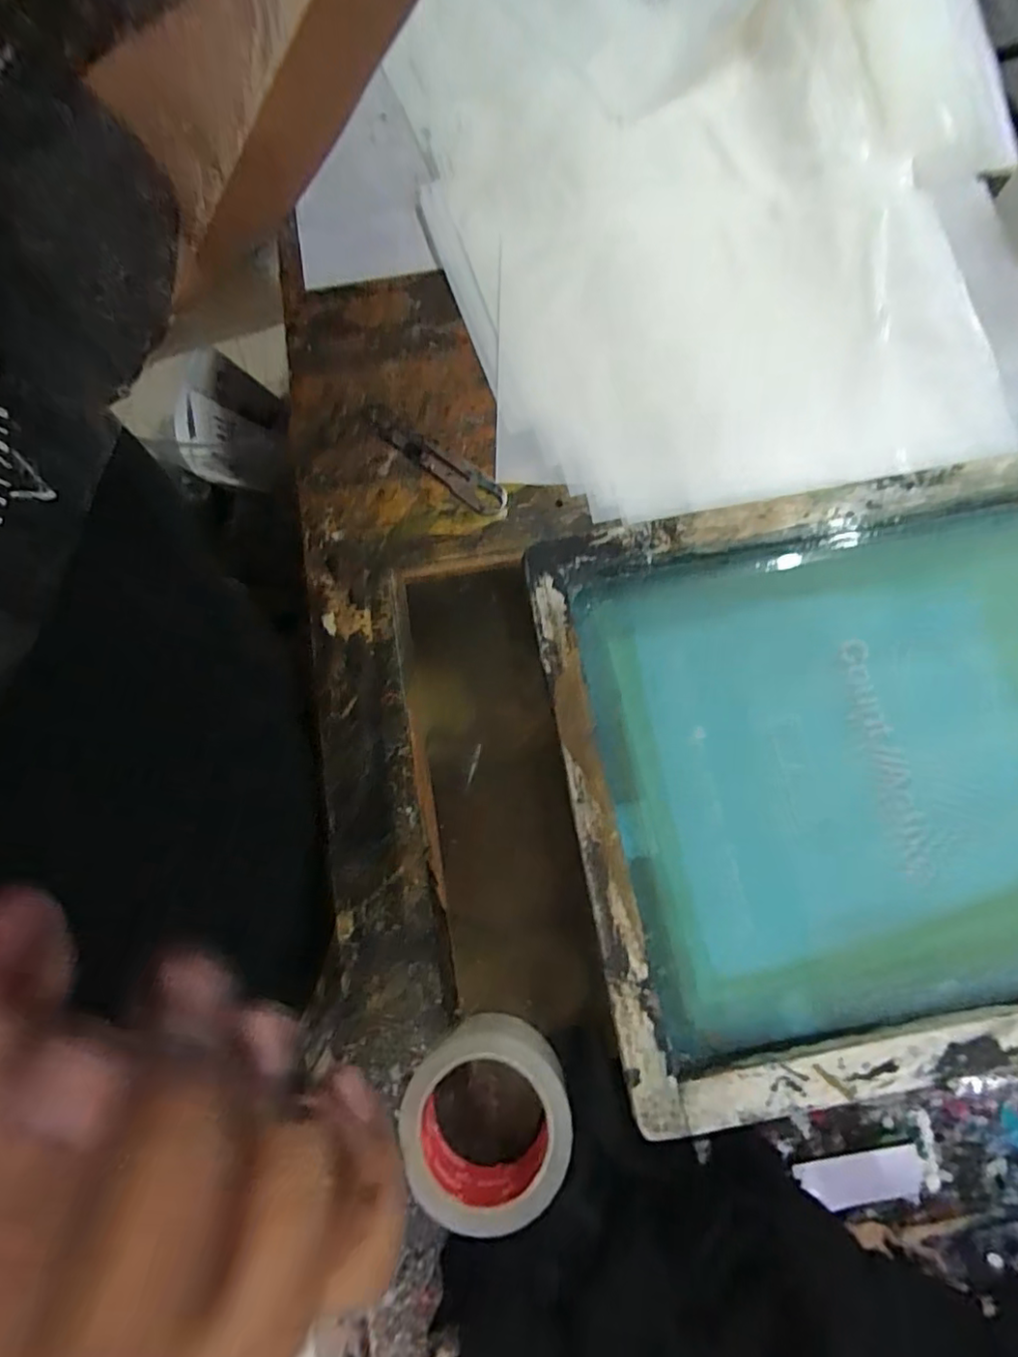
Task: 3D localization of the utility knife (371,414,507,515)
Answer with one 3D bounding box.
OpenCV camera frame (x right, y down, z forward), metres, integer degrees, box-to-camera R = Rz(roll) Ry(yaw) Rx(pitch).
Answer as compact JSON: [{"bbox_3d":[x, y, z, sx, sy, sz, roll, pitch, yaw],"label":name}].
[{"bbox_3d":[-0.064,-0.188,0.530,0.145,0.008,0.028,37,79,11],"label":"utility knife"}]

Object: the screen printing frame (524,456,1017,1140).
[{"bbox_3d":[0.289,0.058,0.437,0.493,0.033,0.420,-10,74,-1],"label":"screen printing frame"}]

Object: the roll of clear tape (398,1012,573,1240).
[{"bbox_3d":[-0.012,0.267,0.381,0.096,0.055,0.106,-9,74,-1],"label":"roll of clear tape"}]

